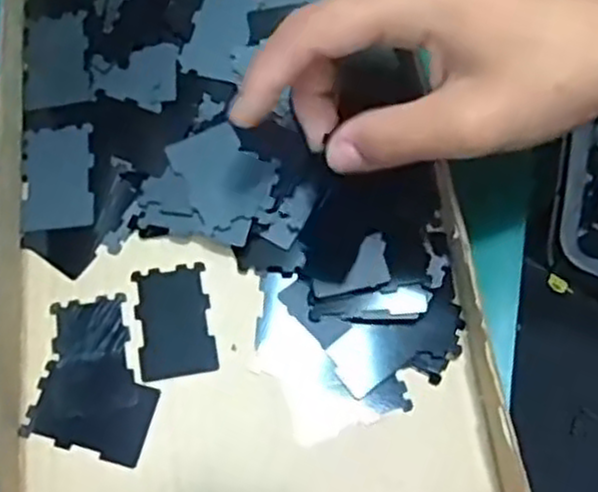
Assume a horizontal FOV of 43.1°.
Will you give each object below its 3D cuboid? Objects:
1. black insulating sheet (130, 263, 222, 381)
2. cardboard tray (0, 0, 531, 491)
[{"bbox_3d":[-0.056,0.034,0.342,0.033,0.004,0.051,-10,67,-7],"label":"black insulating sheet"},{"bbox_3d":[-0.032,-0.036,0.358,0.207,0.027,0.345,-8,70,-2],"label":"cardboard tray"}]

